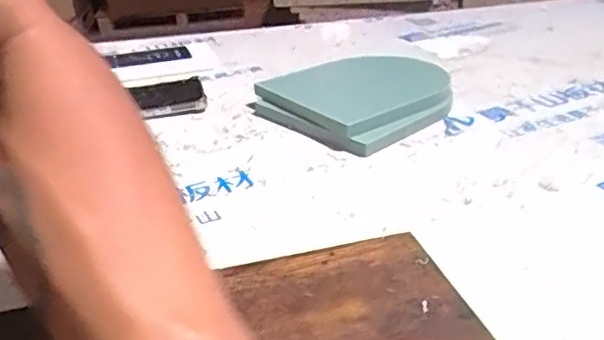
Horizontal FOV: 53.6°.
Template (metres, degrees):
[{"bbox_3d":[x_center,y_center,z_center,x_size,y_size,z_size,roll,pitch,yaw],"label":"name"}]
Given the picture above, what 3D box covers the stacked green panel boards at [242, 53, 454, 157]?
[{"bbox_3d":[0.051,-0.072,0.575,0.154,0.029,0.159,-24,34,-35],"label":"stacked green panel boards"}]

